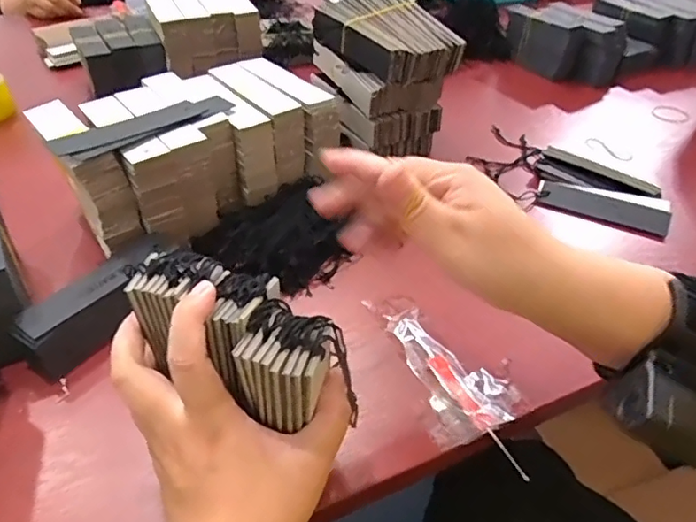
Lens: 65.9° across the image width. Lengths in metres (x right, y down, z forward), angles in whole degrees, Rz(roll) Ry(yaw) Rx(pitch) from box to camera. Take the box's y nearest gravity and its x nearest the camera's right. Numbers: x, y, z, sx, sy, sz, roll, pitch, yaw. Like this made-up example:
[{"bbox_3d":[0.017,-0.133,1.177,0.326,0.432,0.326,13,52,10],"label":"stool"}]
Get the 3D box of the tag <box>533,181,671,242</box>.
[{"bbox_3d":[0.263,-0.054,0.556,0.126,0.006,0.045,19,55,18],"label":"tag"}]

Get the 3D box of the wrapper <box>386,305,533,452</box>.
[{"bbox_3d":[0.070,0.078,0.397,0.071,0.005,0.117,-17,44,-19],"label":"wrapper"}]

